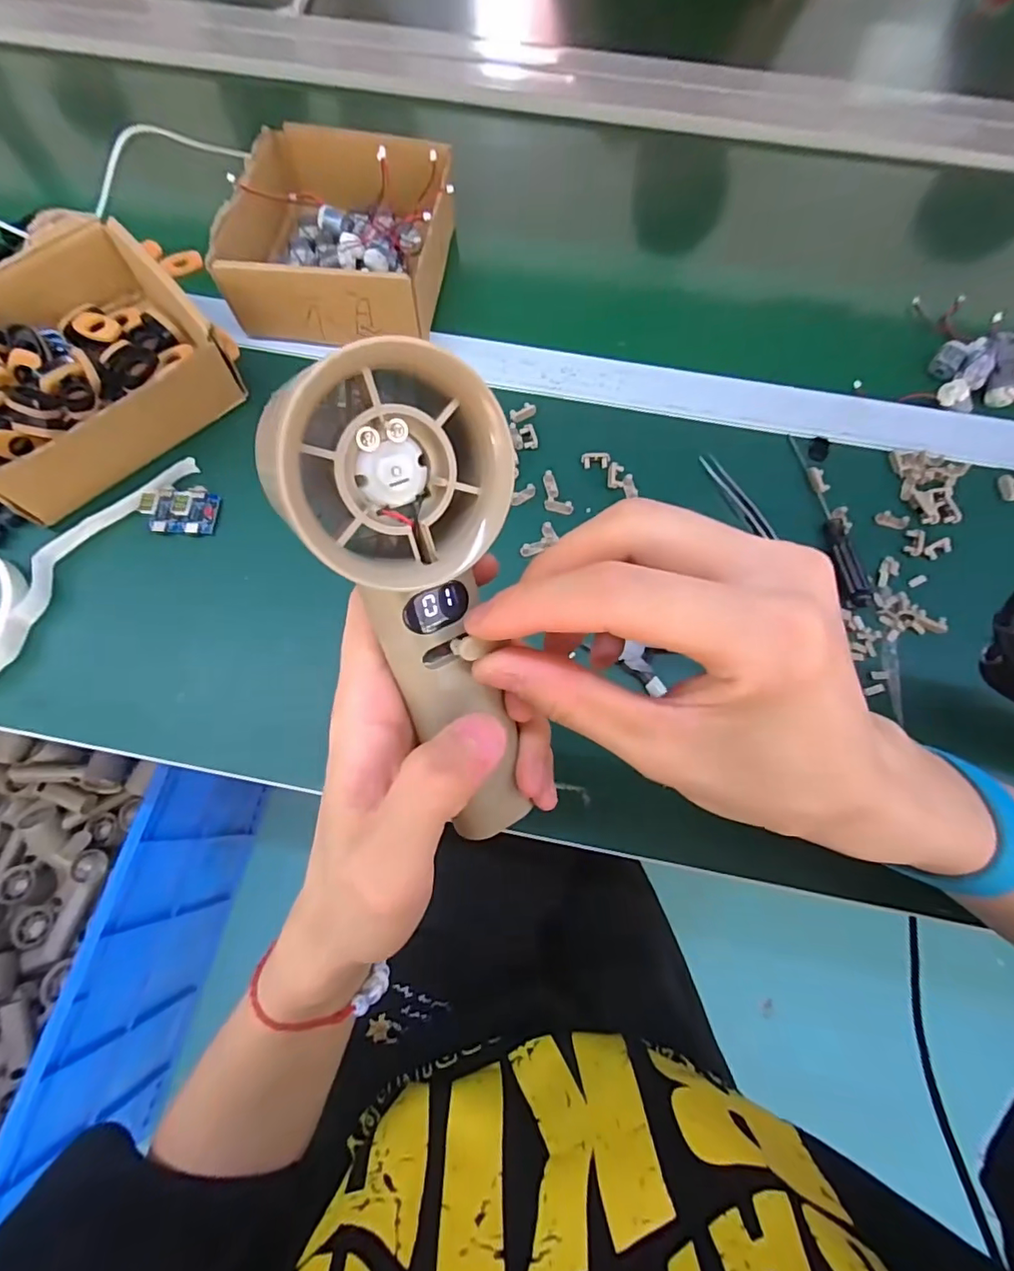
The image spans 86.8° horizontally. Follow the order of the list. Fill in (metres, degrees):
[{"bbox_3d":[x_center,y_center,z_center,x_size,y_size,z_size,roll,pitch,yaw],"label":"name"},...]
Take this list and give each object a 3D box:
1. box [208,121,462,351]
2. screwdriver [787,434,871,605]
[{"bbox_3d":[-0.120,-0.303,0.401,0.151,0.051,0.175,5,71,1],"label":"box"},{"bbox_3d":[0.213,-0.080,0.361,0.020,0.009,0.132,-12,72,-4],"label":"screwdriver"}]

